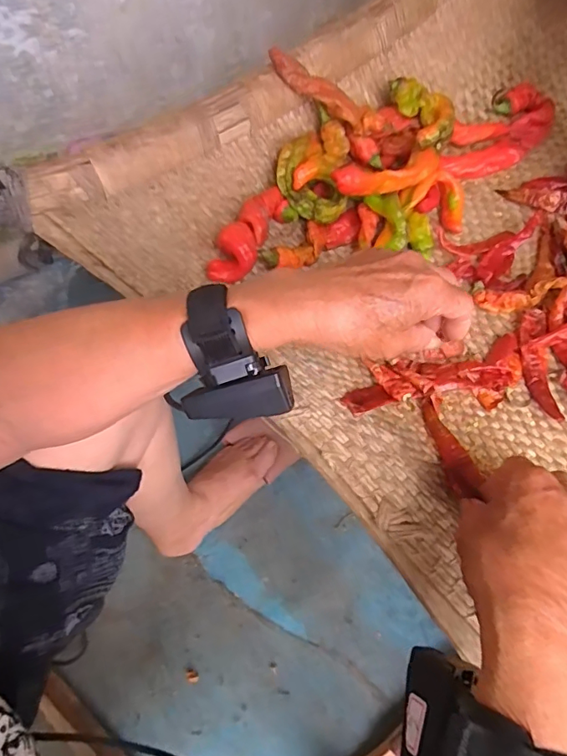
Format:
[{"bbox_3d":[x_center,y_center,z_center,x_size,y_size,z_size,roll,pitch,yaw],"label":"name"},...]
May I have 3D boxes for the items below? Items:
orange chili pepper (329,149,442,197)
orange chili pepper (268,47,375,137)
[{"bbox_3d":[0.089,-0.176,0.428,0.112,0.030,0.020,-19,62,-22],"label":"orange chili pepper"},{"bbox_3d":[0.035,-0.252,0.433,0.108,0.019,0.027,24,62,-21],"label":"orange chili pepper"}]

